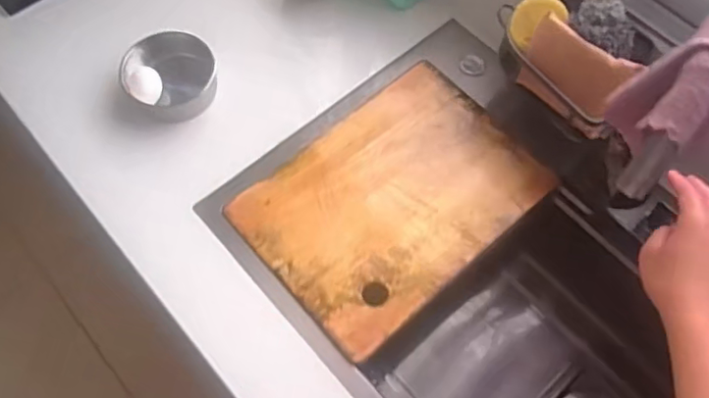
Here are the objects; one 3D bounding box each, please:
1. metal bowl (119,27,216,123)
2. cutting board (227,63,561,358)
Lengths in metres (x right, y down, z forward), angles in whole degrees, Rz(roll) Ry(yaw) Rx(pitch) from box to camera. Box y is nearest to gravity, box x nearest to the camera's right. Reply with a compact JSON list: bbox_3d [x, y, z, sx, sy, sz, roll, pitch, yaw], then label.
[{"bbox_3d":[-0.239,-0.157,0.766,0.115,0.057,0.105,0,64,-1],"label":"metal bowl"},{"bbox_3d":[0.054,-0.006,0.728,0.343,0.012,0.246,-38,71,-17],"label":"cutting board"}]

